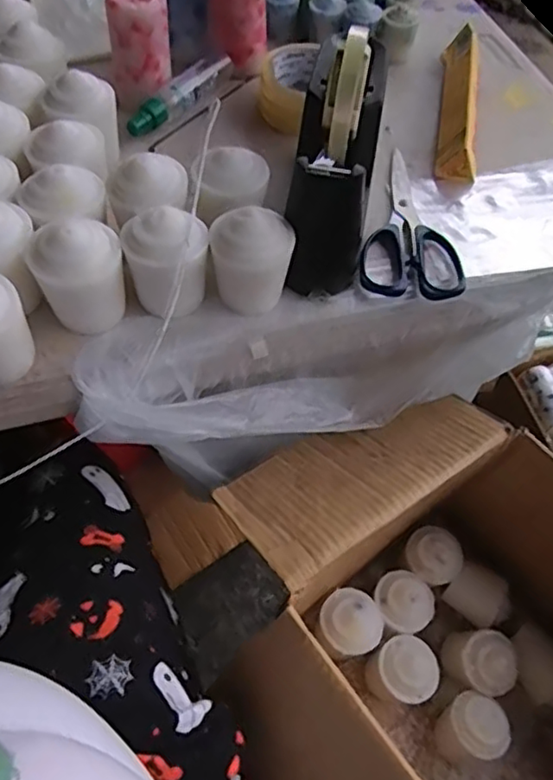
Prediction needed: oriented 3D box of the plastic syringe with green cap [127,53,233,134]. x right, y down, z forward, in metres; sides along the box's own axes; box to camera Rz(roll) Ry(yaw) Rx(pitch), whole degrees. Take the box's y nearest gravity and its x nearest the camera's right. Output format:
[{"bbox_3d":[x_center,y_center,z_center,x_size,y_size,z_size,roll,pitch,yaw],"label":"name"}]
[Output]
[{"bbox_3d":[-0.091,-0.276,0.572,0.025,0.026,0.133,37,63,17],"label":"plastic syringe with green cap"}]

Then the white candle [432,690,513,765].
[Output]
[{"bbox_3d":[0.181,0.315,0.567,0.057,0.067,0.052,-24,63,-18],"label":"white candle"}]

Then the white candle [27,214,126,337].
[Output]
[{"bbox_3d":[-0.133,-0.079,0.409,0.059,0.068,0.058,-19,61,-15],"label":"white candle"}]

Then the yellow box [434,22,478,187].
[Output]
[{"bbox_3d":[0.172,-0.276,0.573,0.032,0.031,0.211,9,58,2],"label":"yellow box"}]

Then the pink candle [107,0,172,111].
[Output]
[{"bbox_3d":[-0.125,-0.311,0.548,0.052,0.086,0.053,-10,60,-10],"label":"pink candle"}]

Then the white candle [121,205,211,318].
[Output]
[{"bbox_3d":[-0.074,-0.085,0.413,0.055,0.070,0.047,-5,59,-7],"label":"white candle"}]

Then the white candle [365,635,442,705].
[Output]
[{"bbox_3d":[0.120,0.270,0.581,0.056,0.062,0.056,2,58,-3],"label":"white candle"}]

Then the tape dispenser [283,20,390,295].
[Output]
[{"bbox_3d":[0.043,-0.172,0.447,0.058,0.136,0.170,9,58,2],"label":"tape dispenser"}]

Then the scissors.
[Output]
[{"bbox_3d":[0.101,-0.143,0.498,0.078,0.013,0.169,0,58,-4],"label":"scissors"}]

